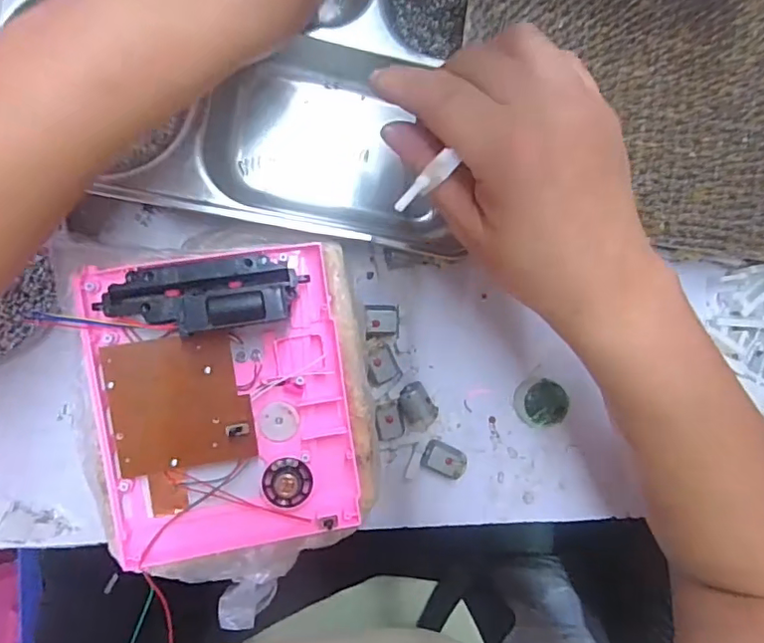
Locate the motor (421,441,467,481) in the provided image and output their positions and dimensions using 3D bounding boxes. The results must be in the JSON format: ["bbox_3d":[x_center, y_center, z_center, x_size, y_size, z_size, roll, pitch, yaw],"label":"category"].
[{"bbox_3d":[0.041,0.090,0.364,0.025,0.016,0.019,18,91,-10],"label":"motor"}]

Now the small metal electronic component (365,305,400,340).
[{"bbox_3d":[0.001,0.000,0.352,0.023,0.016,0.020,-1,95,-9],"label":"small metal electronic component"}]

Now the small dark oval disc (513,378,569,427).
[{"bbox_3d":[0.107,0.054,0.373,0.031,0.015,0.030,3,94,-9],"label":"small dark oval disc"}]

